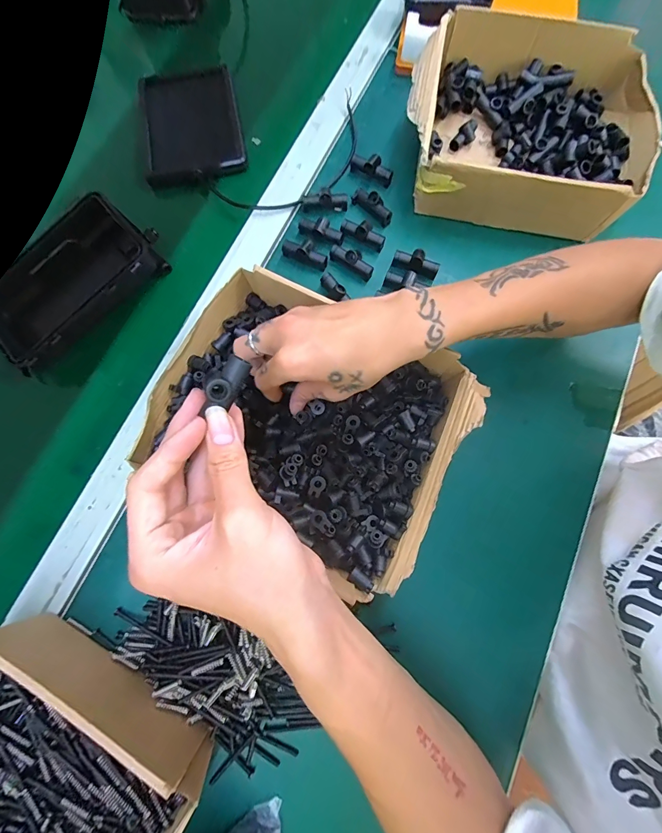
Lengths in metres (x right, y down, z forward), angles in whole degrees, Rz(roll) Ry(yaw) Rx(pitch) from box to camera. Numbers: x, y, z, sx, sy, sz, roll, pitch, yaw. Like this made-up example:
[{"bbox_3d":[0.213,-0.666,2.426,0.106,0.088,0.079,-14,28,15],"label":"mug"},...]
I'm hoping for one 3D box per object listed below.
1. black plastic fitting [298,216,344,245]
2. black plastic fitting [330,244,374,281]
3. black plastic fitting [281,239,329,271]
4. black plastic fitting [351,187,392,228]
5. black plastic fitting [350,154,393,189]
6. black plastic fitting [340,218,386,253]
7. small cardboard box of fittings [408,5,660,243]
[{"bbox_3d":[-0.011,-0.201,0.382,0.051,0.022,0.016,21,78,5],"label":"black plastic fitting"},{"bbox_3d":[0.022,-0.167,0.379,0.051,0.018,0.015,30,79,7],"label":"black plastic fitting"},{"bbox_3d":[-0.026,-0.177,0.381,0.050,0.017,0.020,27,78,7],"label":"black plastic fitting"},{"bbox_3d":[0.046,-0.237,0.396,0.016,0.016,0.049,-43,80,-9],"label":"black plastic fitting"},{"bbox_3d":[0.048,-0.285,0.407,0.051,0.019,0.019,30,79,7],"label":"black plastic fitting"},{"bbox_3d":[0.036,-0.202,0.386,0.051,0.018,0.015,31,79,7],"label":"black plastic fitting"},{"bbox_3d":[0.218,-0.320,0.390,0.264,0.070,0.214,11,77,3],"label":"small cardboard box of fittings"}]

